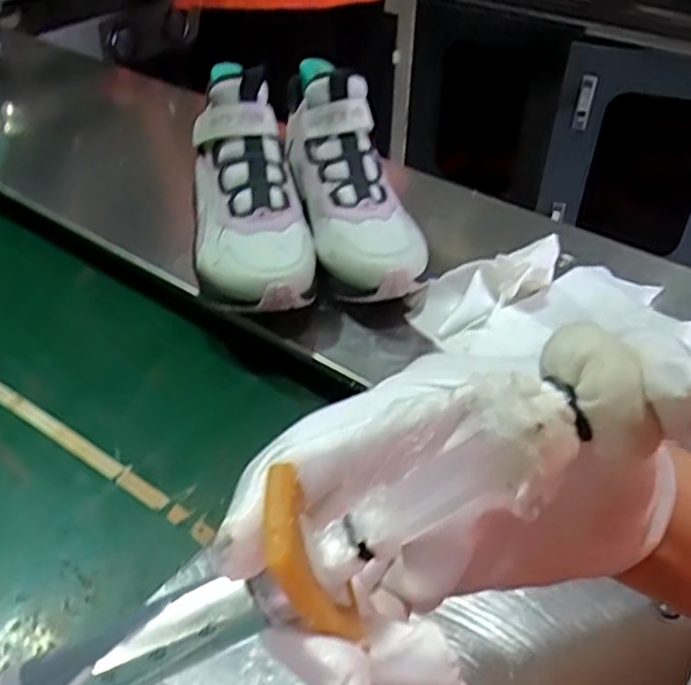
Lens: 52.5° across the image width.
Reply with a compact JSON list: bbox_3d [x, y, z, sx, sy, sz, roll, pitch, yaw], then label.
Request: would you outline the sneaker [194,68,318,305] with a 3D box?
[{"bbox_3d":[-0.078,-0.122,0.536,0.085,0.072,0.207,-9,77,-10],"label":"sneaker"}]

